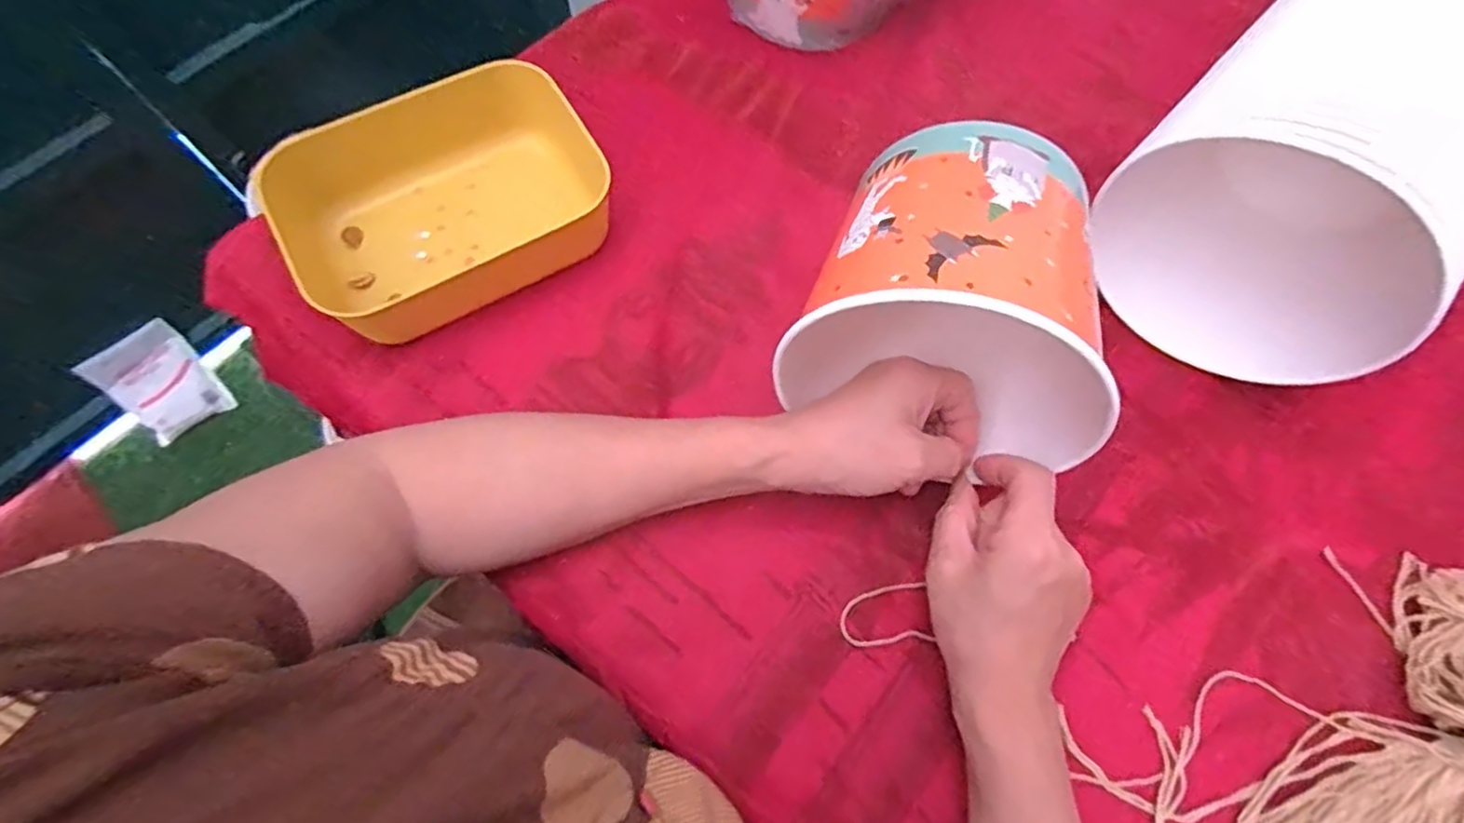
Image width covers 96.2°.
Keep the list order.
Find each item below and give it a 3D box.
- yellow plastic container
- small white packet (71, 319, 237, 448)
[{"bbox_3d":[-0.183,-0.133,0.424,0.200,0.056,0.141,-33,73,-14],"label":"yellow plastic container"},{"bbox_3d":[-1.062,-0.051,1.223,0.151,0.207,0.025,-33,43,-17],"label":"small white packet"}]

